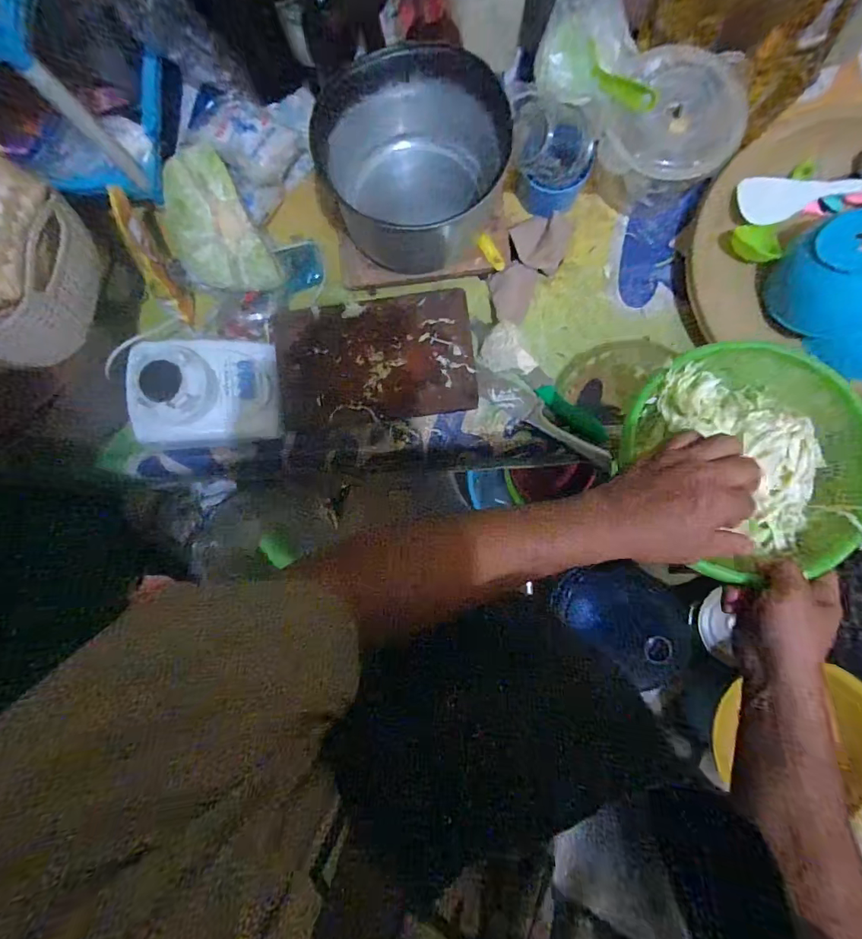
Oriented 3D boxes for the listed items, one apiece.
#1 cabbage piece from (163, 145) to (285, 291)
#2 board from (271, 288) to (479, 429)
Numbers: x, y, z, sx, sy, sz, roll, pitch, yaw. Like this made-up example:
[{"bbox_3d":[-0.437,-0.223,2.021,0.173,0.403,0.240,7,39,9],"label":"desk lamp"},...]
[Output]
[{"bbox_3d":[-0.287,-0.316,0.600,0.107,0.117,0.121,-20,83,3],"label":"cabbage piece"},{"bbox_3d":[-0.082,-0.154,0.639,0.279,0.023,0.164,-5,94,7],"label":"board"}]

